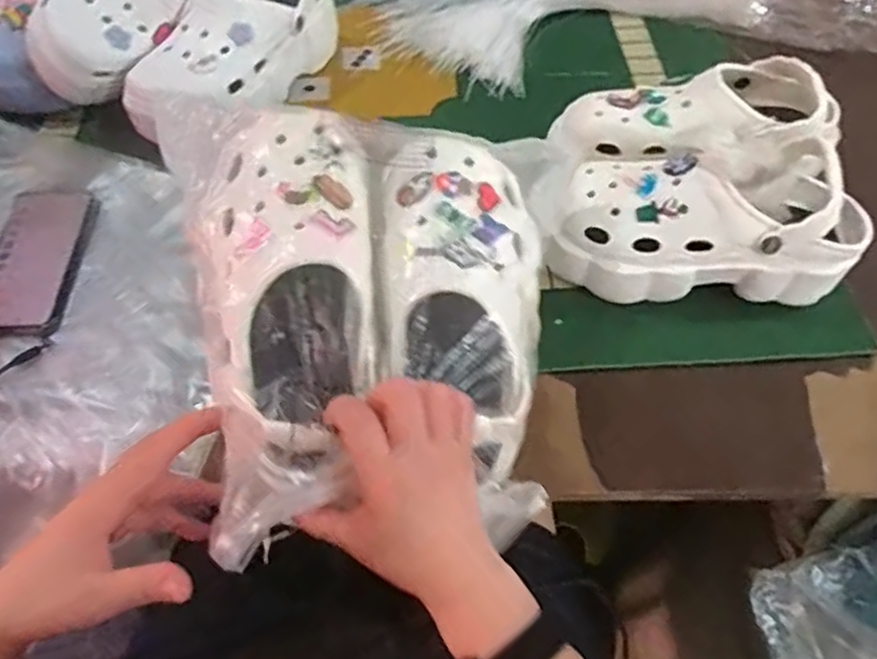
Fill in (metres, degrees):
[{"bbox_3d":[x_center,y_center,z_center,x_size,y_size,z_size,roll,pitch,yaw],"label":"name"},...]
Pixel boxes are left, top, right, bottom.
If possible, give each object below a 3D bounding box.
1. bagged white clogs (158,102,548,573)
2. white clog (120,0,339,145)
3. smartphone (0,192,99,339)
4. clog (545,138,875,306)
[{"bbox_3d":[-0.040,-0.010,0.469,0.235,0.149,0.293,-9,56,-4],"label":"bagged white clogs"},{"bbox_3d":[-0.211,-0.292,0.726,0.107,0.107,0.235,21,60,15],"label":"white clog"},{"bbox_3d":[-0.368,-0.066,0.629,0.076,0.015,0.161,-2,56,1],"label":"smartphone"},{"bbox_3d":[0.222,-0.094,0.598,0.259,0.111,0.125,1,56,3],"label":"clog"}]

